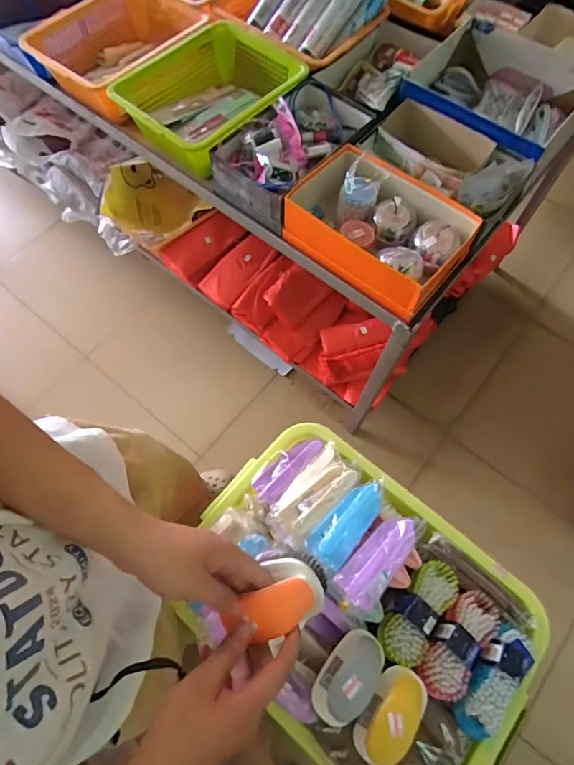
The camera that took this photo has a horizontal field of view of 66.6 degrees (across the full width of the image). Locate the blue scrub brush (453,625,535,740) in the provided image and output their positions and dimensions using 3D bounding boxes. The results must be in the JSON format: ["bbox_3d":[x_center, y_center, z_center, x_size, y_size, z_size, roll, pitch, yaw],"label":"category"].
[{"bbox_3d":[0.283,0.402,0.593,0.149,0.033,0.053,-42,73,-16],"label":"blue scrub brush"}]

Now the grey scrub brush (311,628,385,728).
[{"bbox_3d":[0.080,0.379,0.560,0.058,0.046,0.114,39,73,15],"label":"grey scrub brush"}]

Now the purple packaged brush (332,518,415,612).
[{"bbox_3d":[0.129,0.244,0.596,0.130,0.039,0.059,-40,72,-15],"label":"purple packaged brush"}]

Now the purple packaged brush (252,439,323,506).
[{"bbox_3d":[0.001,0.142,0.727,0.136,0.022,0.051,-41,73,-15],"label":"purple packaged brush"}]

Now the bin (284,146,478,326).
[{"bbox_3d":[0.177,-0.299,0.846,0.320,0.099,0.218,37,72,15],"label":"bin"}]

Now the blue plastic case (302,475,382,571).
[{"bbox_3d":[0.091,0.198,0.625,0.057,0.036,0.139,42,74,16],"label":"blue plastic case"}]

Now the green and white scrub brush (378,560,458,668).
[{"bbox_3d":[0.191,0.329,0.630,0.067,0.037,0.156,43,59,16],"label":"green and white scrub brush"}]

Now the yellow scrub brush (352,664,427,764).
[{"bbox_3d":[0.133,0.419,0.545,0.059,0.040,0.112,34,71,14],"label":"yellow scrub brush"}]

